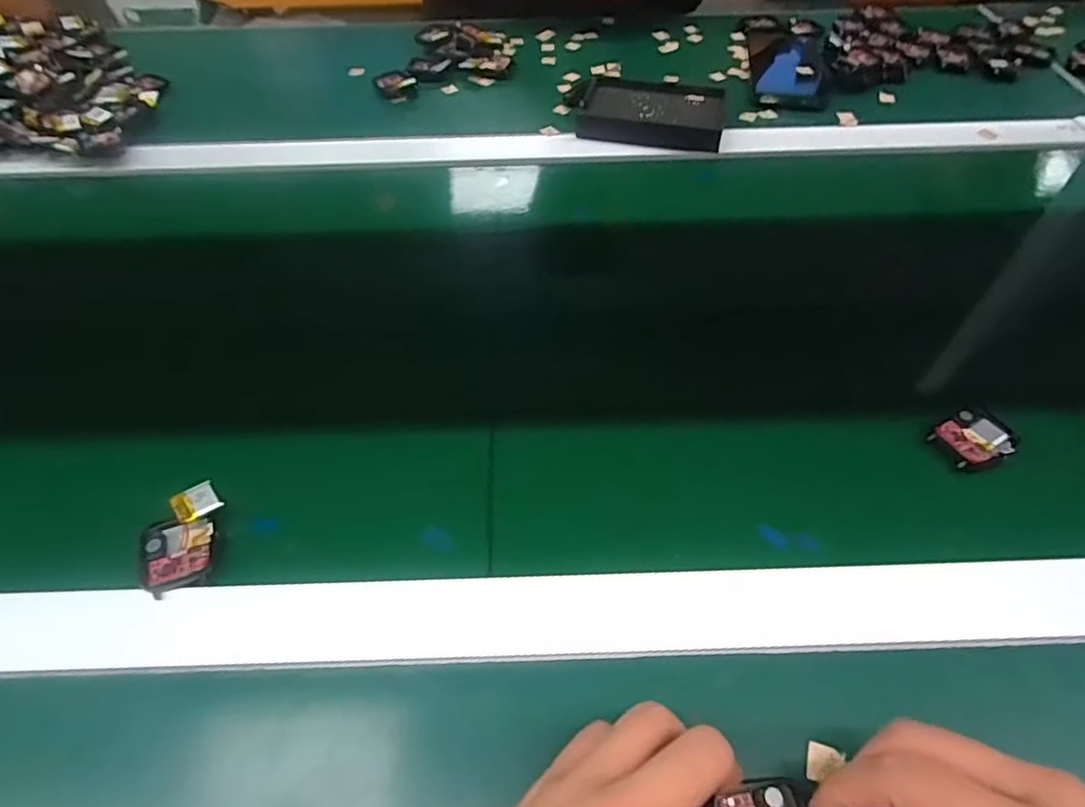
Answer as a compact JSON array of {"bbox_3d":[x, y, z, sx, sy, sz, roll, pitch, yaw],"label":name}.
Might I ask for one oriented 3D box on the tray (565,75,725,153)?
[{"bbox_3d":[0.101,-0.293,0.603,0.155,0.021,0.096,13,54,10],"label":"tray"}]

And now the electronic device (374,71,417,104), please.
[{"bbox_3d":[-0.157,-0.341,0.648,0.041,0.018,0.037,-19,55,-13],"label":"electronic device"}]

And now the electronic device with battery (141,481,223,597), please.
[{"bbox_3d":[-0.195,0.074,0.327,0.039,0.020,0.055,-14,54,-9],"label":"electronic device with battery"}]

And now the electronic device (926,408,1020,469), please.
[{"bbox_3d":[0.263,0.022,0.365,0.047,0.009,0.036,-28,57,-19],"label":"electronic device"}]

